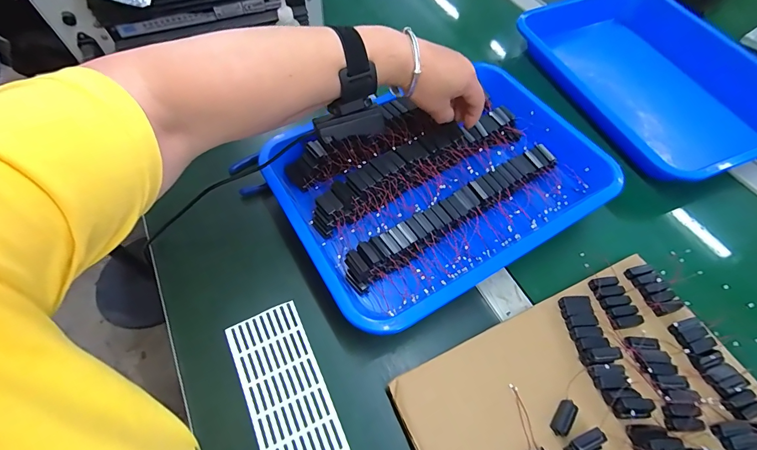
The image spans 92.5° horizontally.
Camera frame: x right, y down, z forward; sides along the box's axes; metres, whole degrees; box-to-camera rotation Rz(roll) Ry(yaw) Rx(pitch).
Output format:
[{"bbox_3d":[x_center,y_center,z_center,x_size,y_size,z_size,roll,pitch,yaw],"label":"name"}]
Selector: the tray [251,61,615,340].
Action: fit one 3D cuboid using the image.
[{"bbox_3d":[0.077,-0.065,0.420,0.368,0.040,0.262,-28,63,-14],"label":"tray"}]

